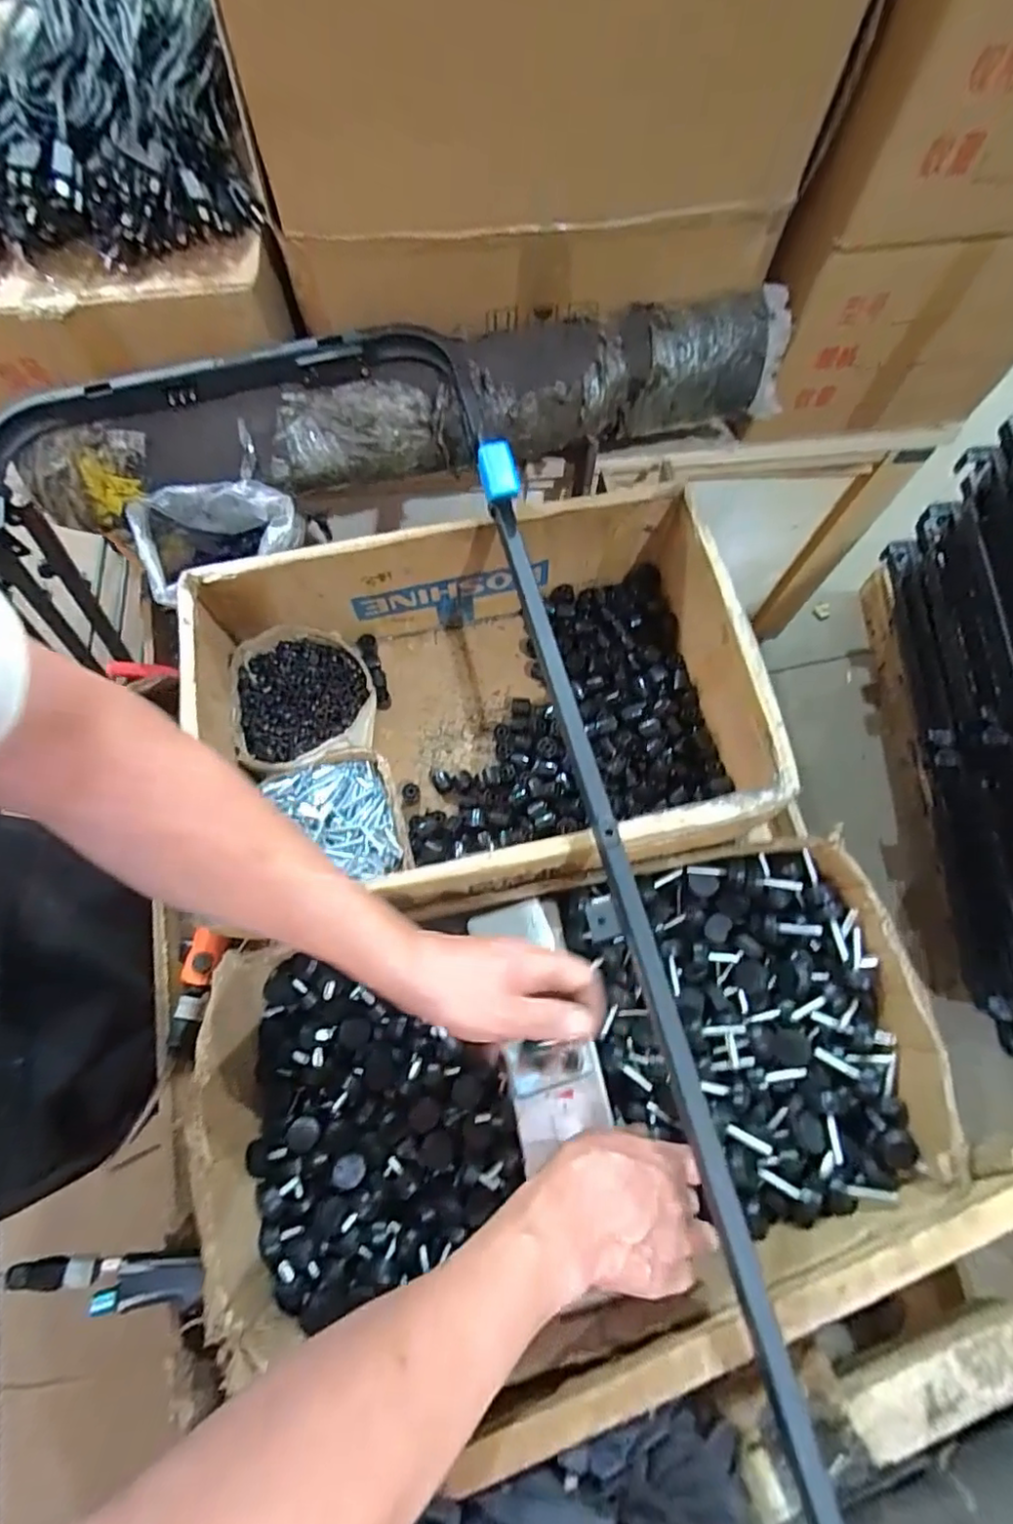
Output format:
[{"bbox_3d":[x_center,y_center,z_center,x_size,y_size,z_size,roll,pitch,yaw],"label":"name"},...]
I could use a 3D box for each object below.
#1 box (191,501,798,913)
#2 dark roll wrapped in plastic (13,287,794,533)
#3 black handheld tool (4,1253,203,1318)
[{"bbox_3d":[-0.027,-0.042,0.638,0.499,0.186,0.351,-14,72,-4],"label":"box"},{"bbox_3d":[-0.094,-0.388,0.694,0.852,0.132,0.119,-14,72,-4],"label":"dark roll wrapped in plastic"},{"bbox_3d":[-0.351,0.459,0.538,0.151,0.020,0.041,14,71,-13],"label":"black handheld tool"}]

